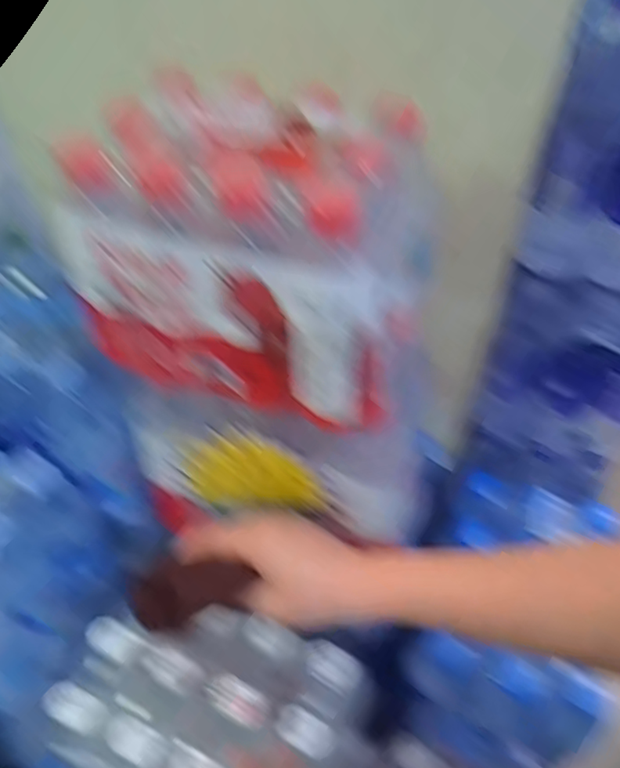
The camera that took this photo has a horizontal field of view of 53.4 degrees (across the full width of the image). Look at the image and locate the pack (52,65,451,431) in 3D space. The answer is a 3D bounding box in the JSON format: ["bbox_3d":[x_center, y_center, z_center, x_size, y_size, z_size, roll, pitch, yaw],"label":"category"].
[{"bbox_3d":[-0.035,-0.106,0.452,0.231,0.159,0.168,19,52,17],"label":"pack"}]

